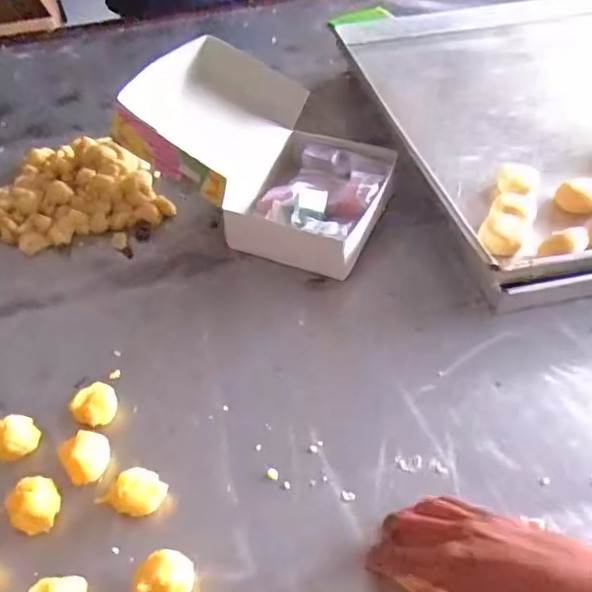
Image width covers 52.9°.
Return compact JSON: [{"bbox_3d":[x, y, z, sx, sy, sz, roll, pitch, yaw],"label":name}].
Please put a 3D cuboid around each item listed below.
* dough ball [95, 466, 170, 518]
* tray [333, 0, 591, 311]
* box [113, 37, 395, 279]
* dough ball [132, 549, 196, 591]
[{"bbox_3d":[-0.109,0.132,0.398,0.040,0.027,0.028,-30,49,-21],"label":"dough ball"},{"bbox_3d":[0.362,-0.224,0.691,0.521,0.059,0.507,-11,45,-5],"label":"tray"},{"bbox_3d":[-0.023,-0.146,0.586,0.222,0.143,0.180,17,50,22],"label":"box"},{"bbox_3d":[-0.078,0.170,0.354,0.030,0.025,0.034,-3,45,4],"label":"dough ball"}]

